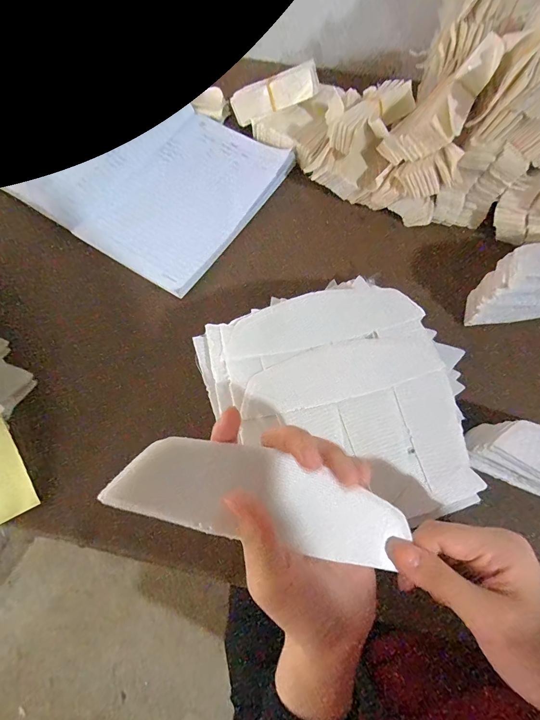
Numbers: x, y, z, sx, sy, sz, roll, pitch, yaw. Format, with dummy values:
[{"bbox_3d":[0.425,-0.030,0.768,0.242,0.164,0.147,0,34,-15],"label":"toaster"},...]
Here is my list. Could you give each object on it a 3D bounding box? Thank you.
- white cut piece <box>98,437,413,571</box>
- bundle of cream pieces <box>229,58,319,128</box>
[{"bbox_3d":[0.004,0.076,0.199,0.165,0.006,0.045,21,71,-17],"label":"white cut piece"},{"bbox_3d":[0.006,-0.347,0.469,0.117,0.028,0.038,-4,67,26],"label":"bundle of cream pieces"}]

